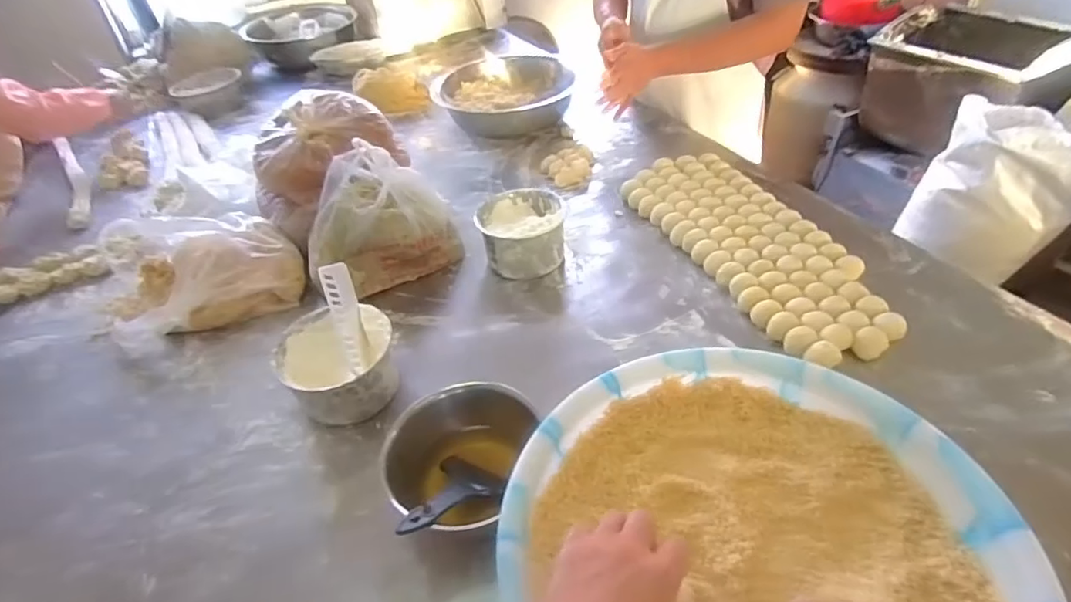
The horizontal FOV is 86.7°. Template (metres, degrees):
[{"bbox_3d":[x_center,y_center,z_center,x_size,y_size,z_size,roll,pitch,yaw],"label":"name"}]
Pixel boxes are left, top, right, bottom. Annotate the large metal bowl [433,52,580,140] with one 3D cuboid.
[{"bbox_3d":[-0.071,-0.519,1.391,0.311,0.095,0.311,-3,41,3],"label":"large metal bowl"}]

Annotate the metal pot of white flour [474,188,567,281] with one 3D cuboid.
[{"bbox_3d":[-0.024,-0.114,0.953,0.142,0.086,0.148,-3,41,3],"label":"metal pot of white flour"}]

